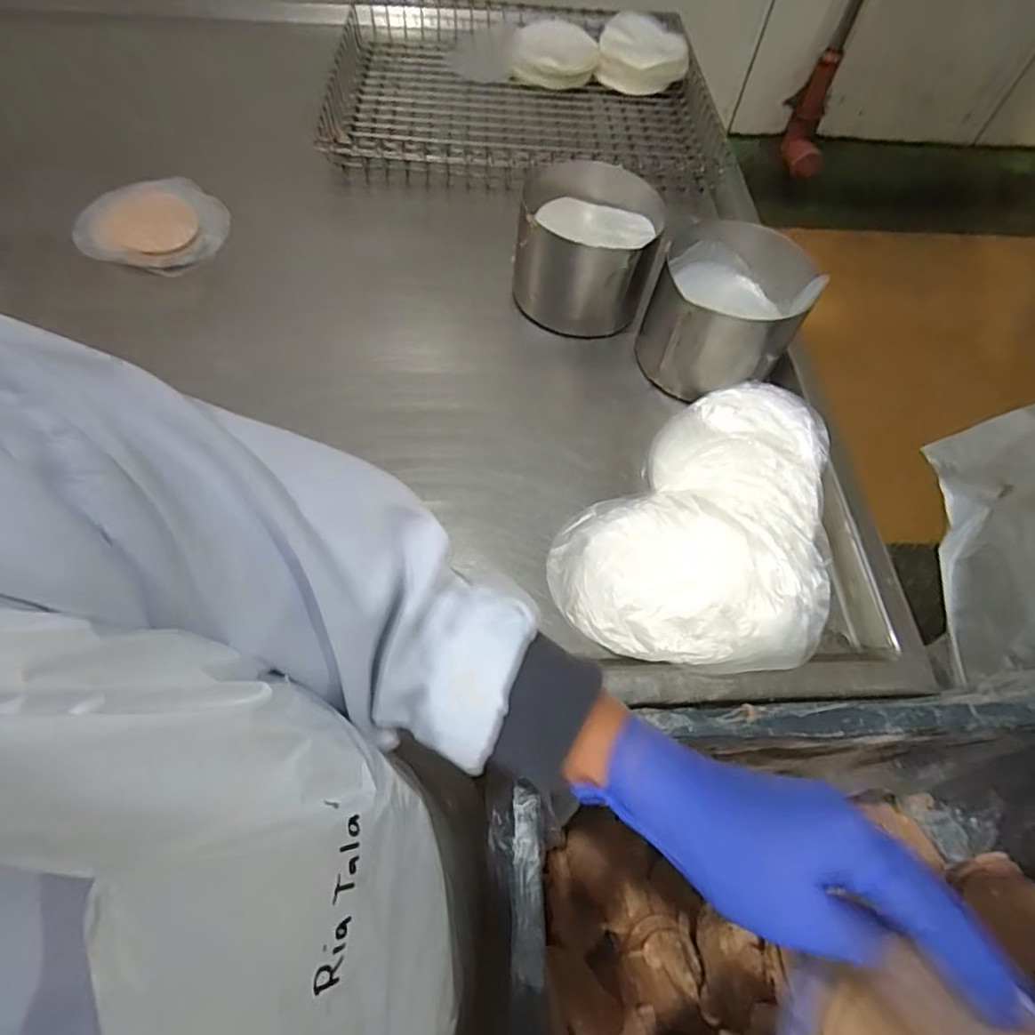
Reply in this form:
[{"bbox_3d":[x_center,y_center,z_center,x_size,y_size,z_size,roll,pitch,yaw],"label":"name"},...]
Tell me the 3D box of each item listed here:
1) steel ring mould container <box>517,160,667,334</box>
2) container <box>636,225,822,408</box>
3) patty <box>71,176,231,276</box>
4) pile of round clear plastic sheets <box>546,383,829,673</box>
[{"bbox_3d":[0.070,-0.278,0.611,0.138,0.106,0.143,1,61,-2],"label":"steel ring mould container"},{"bbox_3d":[0.203,-0.201,0.578,0.139,0.106,0.159,29,64,13],"label":"container"},{"bbox_3d":[-0.401,-0.323,0.639,0.151,0.028,0.122,-4,61,-5],"label":"patty"},{"bbox_3d":[0.182,0.006,0.495,0.205,0.039,0.284,41,67,18],"label":"pile of round clear plastic sheets"}]

